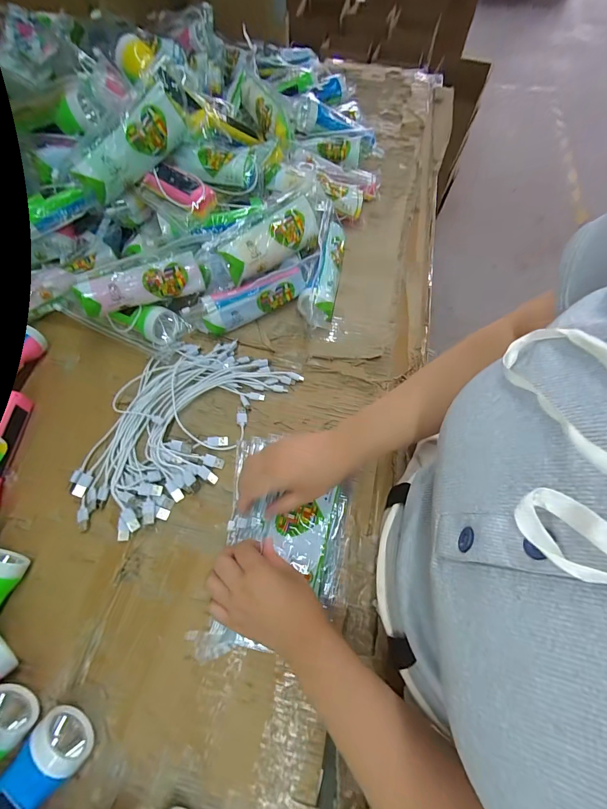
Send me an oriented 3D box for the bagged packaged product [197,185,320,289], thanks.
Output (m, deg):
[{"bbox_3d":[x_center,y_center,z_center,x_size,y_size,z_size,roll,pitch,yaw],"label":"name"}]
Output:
[{"bbox_3d":[-0.060,-0.248,0.533,0.193,0.072,0.058,-36,69,-15],"label":"bagged packaged product"}]

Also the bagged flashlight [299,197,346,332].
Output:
[{"bbox_3d":[0.032,-0.214,0.554,0.055,0.071,0.233,9,66,4],"label":"bagged flashlight"}]

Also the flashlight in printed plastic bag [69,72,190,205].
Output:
[{"bbox_3d":[-0.248,-0.367,0.493,0.173,0.063,0.051,-45,72,0],"label":"flashlight in printed plastic bag"}]

